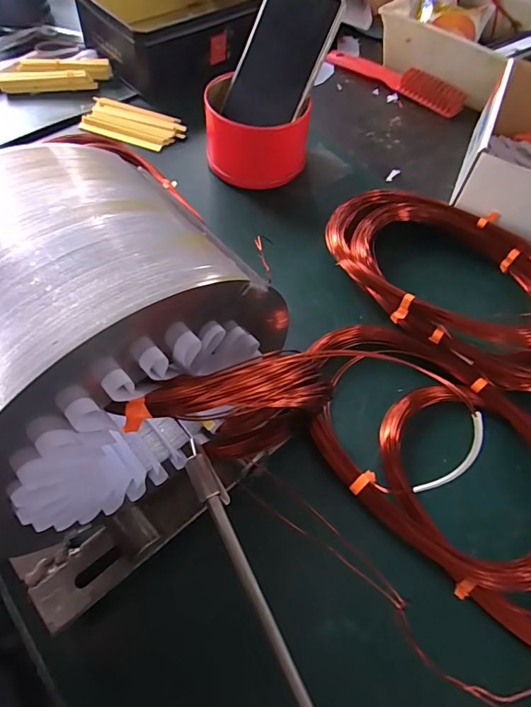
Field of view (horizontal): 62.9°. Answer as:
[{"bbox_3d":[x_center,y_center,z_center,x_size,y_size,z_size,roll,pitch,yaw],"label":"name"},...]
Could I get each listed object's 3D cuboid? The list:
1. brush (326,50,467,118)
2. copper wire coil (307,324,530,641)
[{"bbox_3d":[0.162,-0.354,0.548,0.189,0.024,0.037,37,66,18],"label":"brush"},{"bbox_3d":[0.143,0.077,0.289,0.274,0.028,0.136,39,66,18],"label":"copper wire coil"}]

